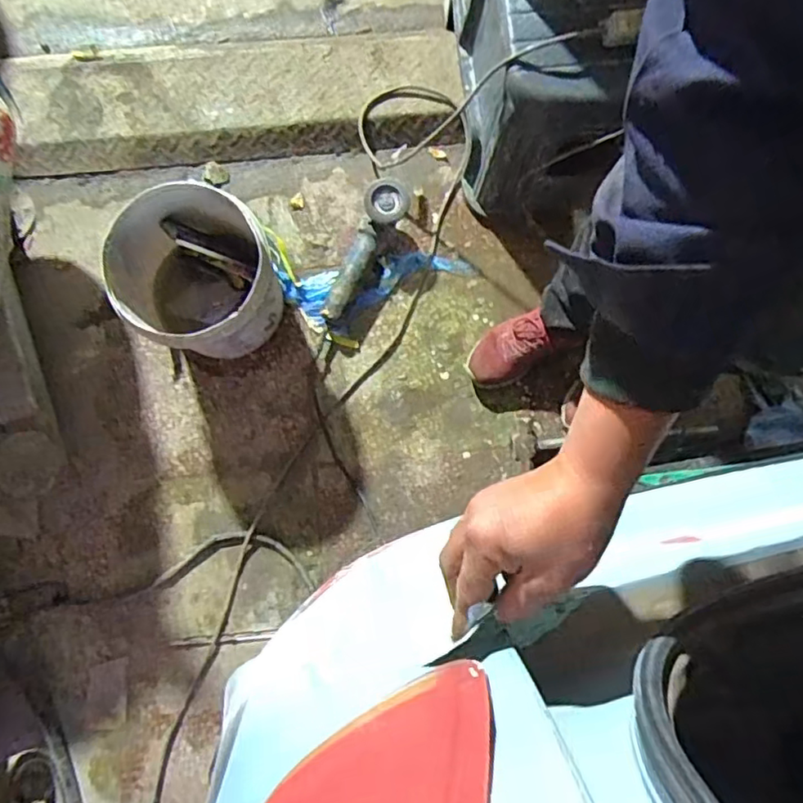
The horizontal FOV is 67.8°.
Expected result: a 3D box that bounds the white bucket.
[{"bbox_3d":[-0.346,-0.201,1.054,0.253,0.264,0.247,0,83,-1],"label":"white bucket"}]

